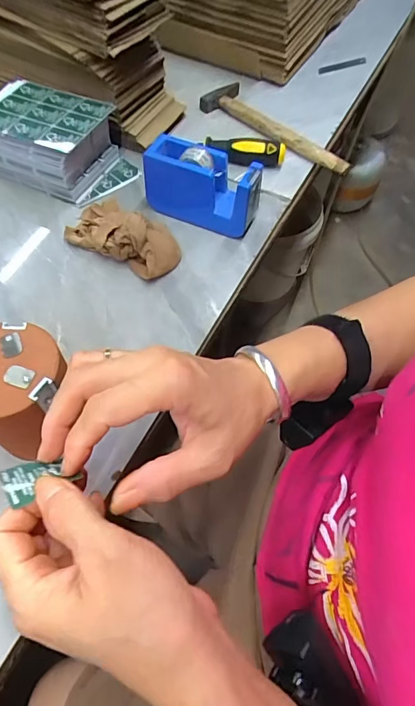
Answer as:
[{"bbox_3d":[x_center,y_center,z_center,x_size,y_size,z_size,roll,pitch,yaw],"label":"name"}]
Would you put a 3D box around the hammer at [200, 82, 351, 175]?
[{"bbox_3d":[0.103,-0.323,0.608,0.244,0.018,0.068,38,66,19],"label":"hammer"}]

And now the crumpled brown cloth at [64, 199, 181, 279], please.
[{"bbox_3d":[-0.094,-0.141,0.491,0.138,0.040,0.080,26,63,14],"label":"crumpled brown cloth"}]

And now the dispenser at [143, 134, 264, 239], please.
[{"bbox_3d":[-0.007,-0.195,0.498,0.137,0.079,0.049,25,62,13],"label":"dispenser"}]

